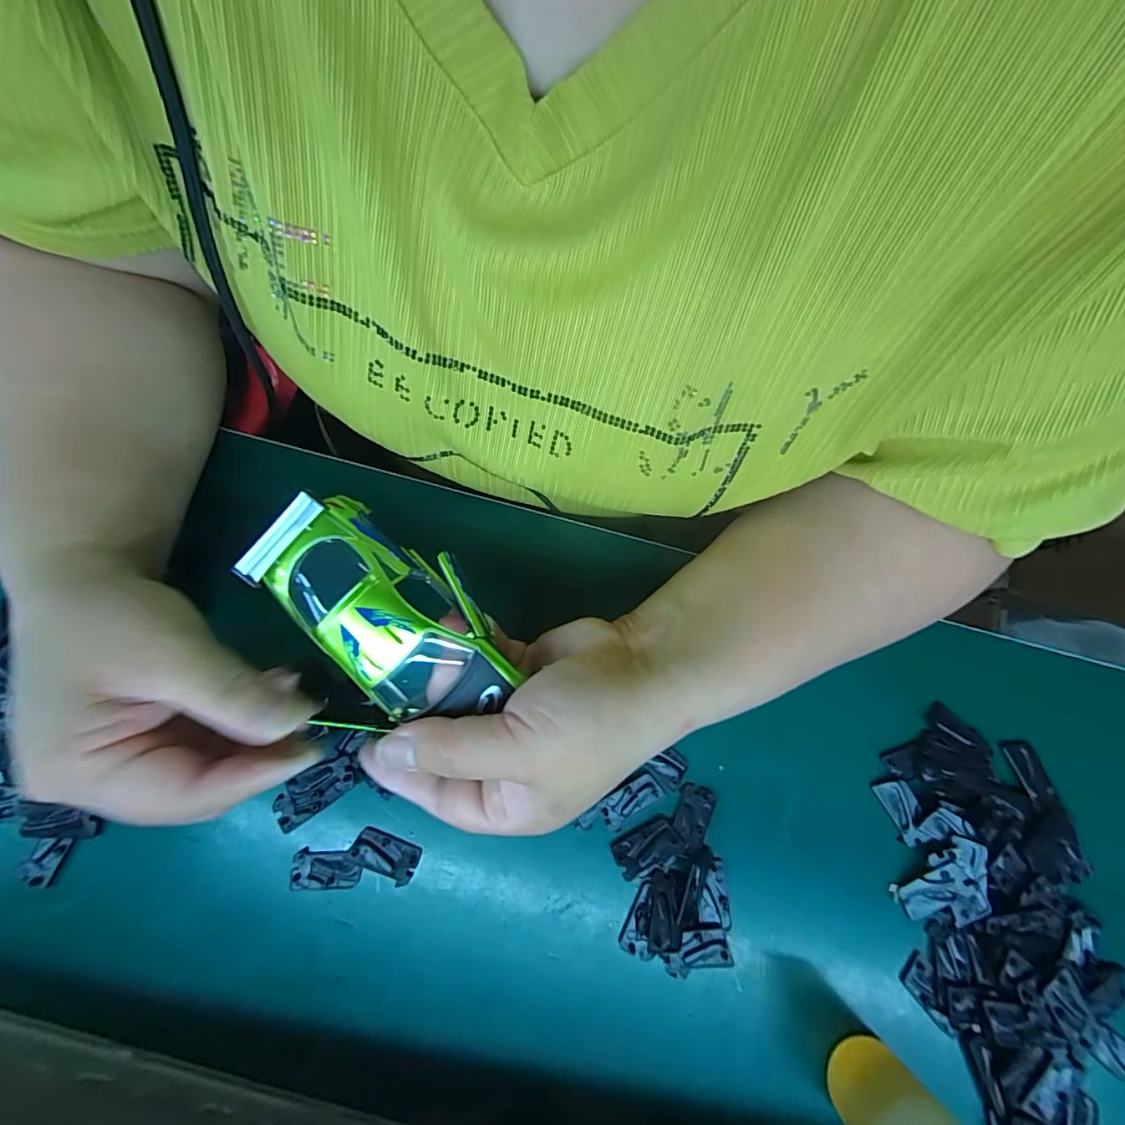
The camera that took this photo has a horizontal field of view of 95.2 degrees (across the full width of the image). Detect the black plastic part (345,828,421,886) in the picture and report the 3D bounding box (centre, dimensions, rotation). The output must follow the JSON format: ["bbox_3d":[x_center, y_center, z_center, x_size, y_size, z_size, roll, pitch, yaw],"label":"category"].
[{"bbox_3d":[-0.089,0.147,0.259,0.033,0.004,0.018,25,78,4],"label":"black plastic part"}]

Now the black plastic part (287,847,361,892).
[{"bbox_3d":[-0.118,0.153,0.255,0.033,0.004,0.017,1,77,-2],"label":"black plastic part"}]

